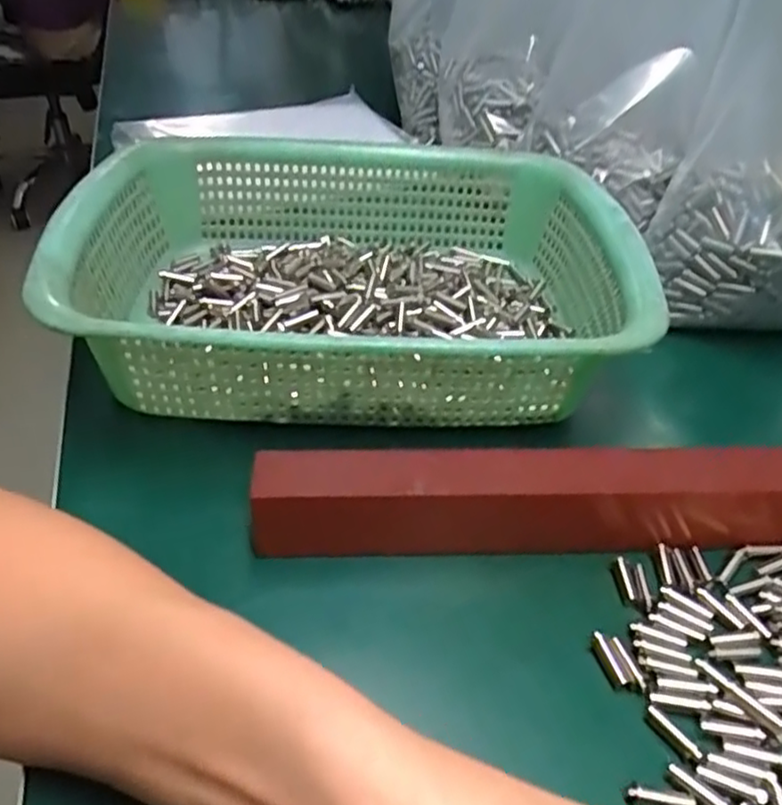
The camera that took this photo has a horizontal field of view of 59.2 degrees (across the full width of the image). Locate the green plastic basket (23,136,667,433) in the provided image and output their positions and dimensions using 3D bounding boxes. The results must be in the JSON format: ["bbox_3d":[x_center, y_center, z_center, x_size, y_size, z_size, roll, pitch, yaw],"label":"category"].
[{"bbox_3d":[-0.021,-0.072,0.395,0.290,0.081,0.231,-1,39,-4],"label":"green plastic basket"}]

